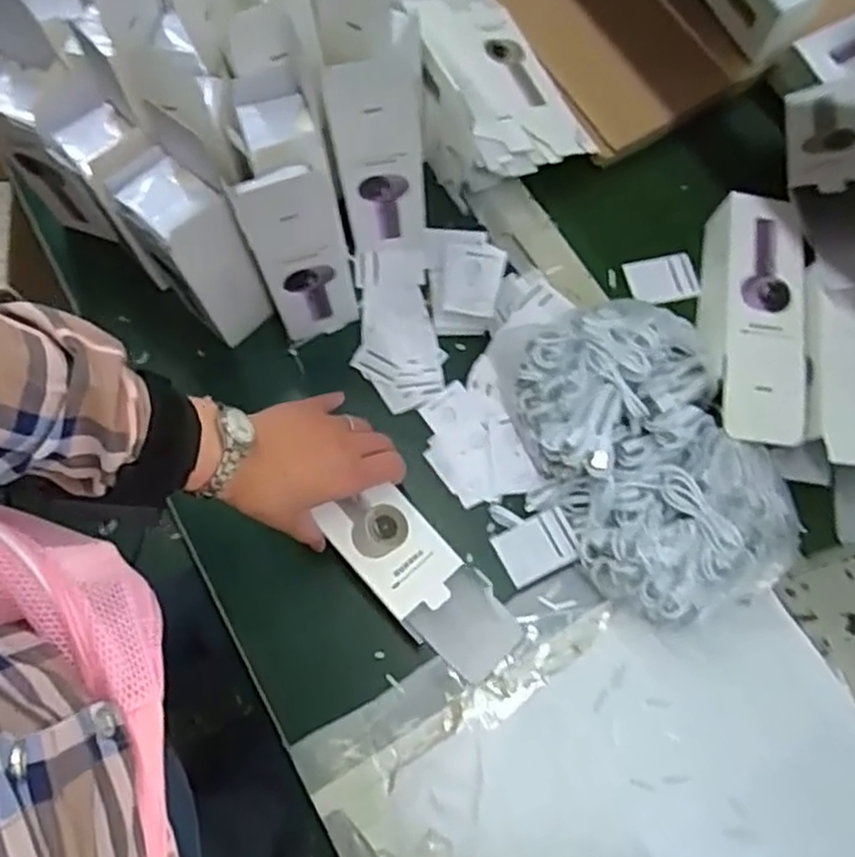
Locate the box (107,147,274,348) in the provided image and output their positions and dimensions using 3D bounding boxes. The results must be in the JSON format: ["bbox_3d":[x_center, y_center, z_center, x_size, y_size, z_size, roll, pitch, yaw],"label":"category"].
[{"bbox_3d":[-0.191,-0.140,0.624,0.066,0.166,0.086,-36,74,-12],"label":"box"}]

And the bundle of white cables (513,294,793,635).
[{"bbox_3d":[0.184,0.025,0.627,0.187,0.073,0.263,-26,73,-9],"label":"bundle of white cables"}]

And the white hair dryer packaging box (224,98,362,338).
[{"bbox_3d":[-0.111,-0.182,0.623,0.068,0.221,0.138,-11,71,-4],"label":"white hair dryer packaging box"}]

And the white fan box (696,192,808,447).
[{"bbox_3d":[0.291,-0.097,0.673,0.081,0.050,0.237,8,71,3],"label":"white fan box"}]

